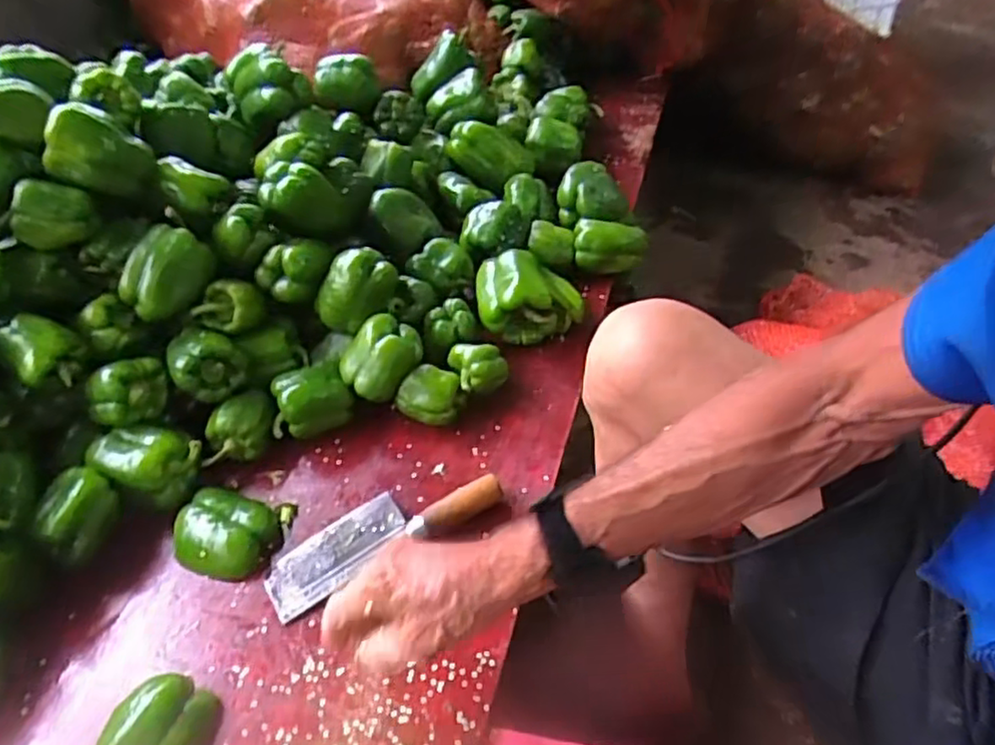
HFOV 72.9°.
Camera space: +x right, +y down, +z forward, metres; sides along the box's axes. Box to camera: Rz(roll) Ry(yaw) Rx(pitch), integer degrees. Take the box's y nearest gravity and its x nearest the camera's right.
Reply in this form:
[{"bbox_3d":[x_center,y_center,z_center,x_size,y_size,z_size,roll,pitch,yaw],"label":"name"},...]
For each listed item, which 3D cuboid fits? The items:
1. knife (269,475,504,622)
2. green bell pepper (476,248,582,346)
[{"bbox_3d":[-0.106,0.141,0.615,0.217,0.028,0.064,-25,49,-16],"label":"knife"},{"bbox_3d":[0.035,-0.097,0.787,0.121,0.066,0.108,-8,46,0],"label":"green bell pepper"}]

